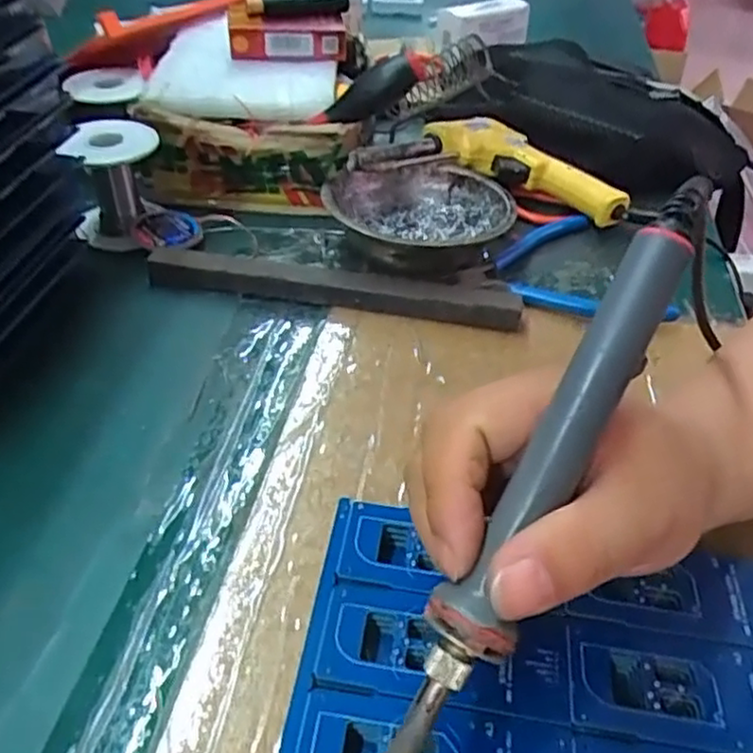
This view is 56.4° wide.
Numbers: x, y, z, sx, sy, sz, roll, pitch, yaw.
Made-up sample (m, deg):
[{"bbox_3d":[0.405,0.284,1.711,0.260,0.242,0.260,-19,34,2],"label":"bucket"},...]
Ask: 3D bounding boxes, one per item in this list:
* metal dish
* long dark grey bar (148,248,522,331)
[{"bbox_3d":[0.029,-0.111,0.489,0.127,0.041,0.105,-5,43,-9],"label":"metal dish"},{"bbox_3d":[-0.030,-0.056,0.445,0.237,0.020,0.024,9,42,6],"label":"long dark grey bar"}]

